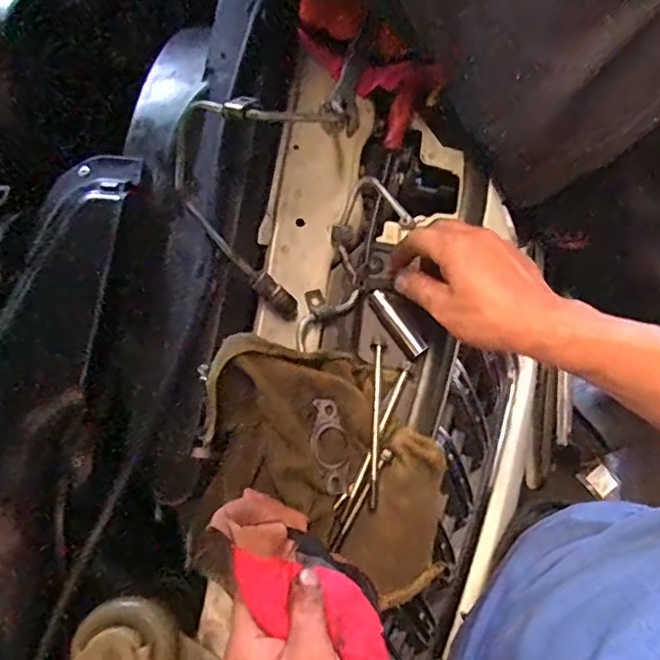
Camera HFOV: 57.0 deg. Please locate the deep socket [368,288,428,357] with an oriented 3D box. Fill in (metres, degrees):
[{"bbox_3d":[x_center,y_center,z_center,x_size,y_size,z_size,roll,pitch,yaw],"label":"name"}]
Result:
[{"bbox_3d":[0.057,-0.007,0.508,0.016,0.016,0.064,-35,78,-8],"label":"deep socket"}]

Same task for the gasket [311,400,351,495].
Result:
[{"bbox_3d":[0.002,0.092,0.479,0.037,0.007,0.071,5,79,-35],"label":"gasket"}]

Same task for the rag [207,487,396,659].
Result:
[{"bbox_3d":[-0.014,0.171,0.393,0.051,0.081,0.153,-42,84,-10],"label":"rag"}]

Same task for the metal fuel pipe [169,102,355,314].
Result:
[{"bbox_3d":[-0.058,-0.136,0.475,0.118,0.103,0.213,15,76,5],"label":"metal fuel pipe"}]

